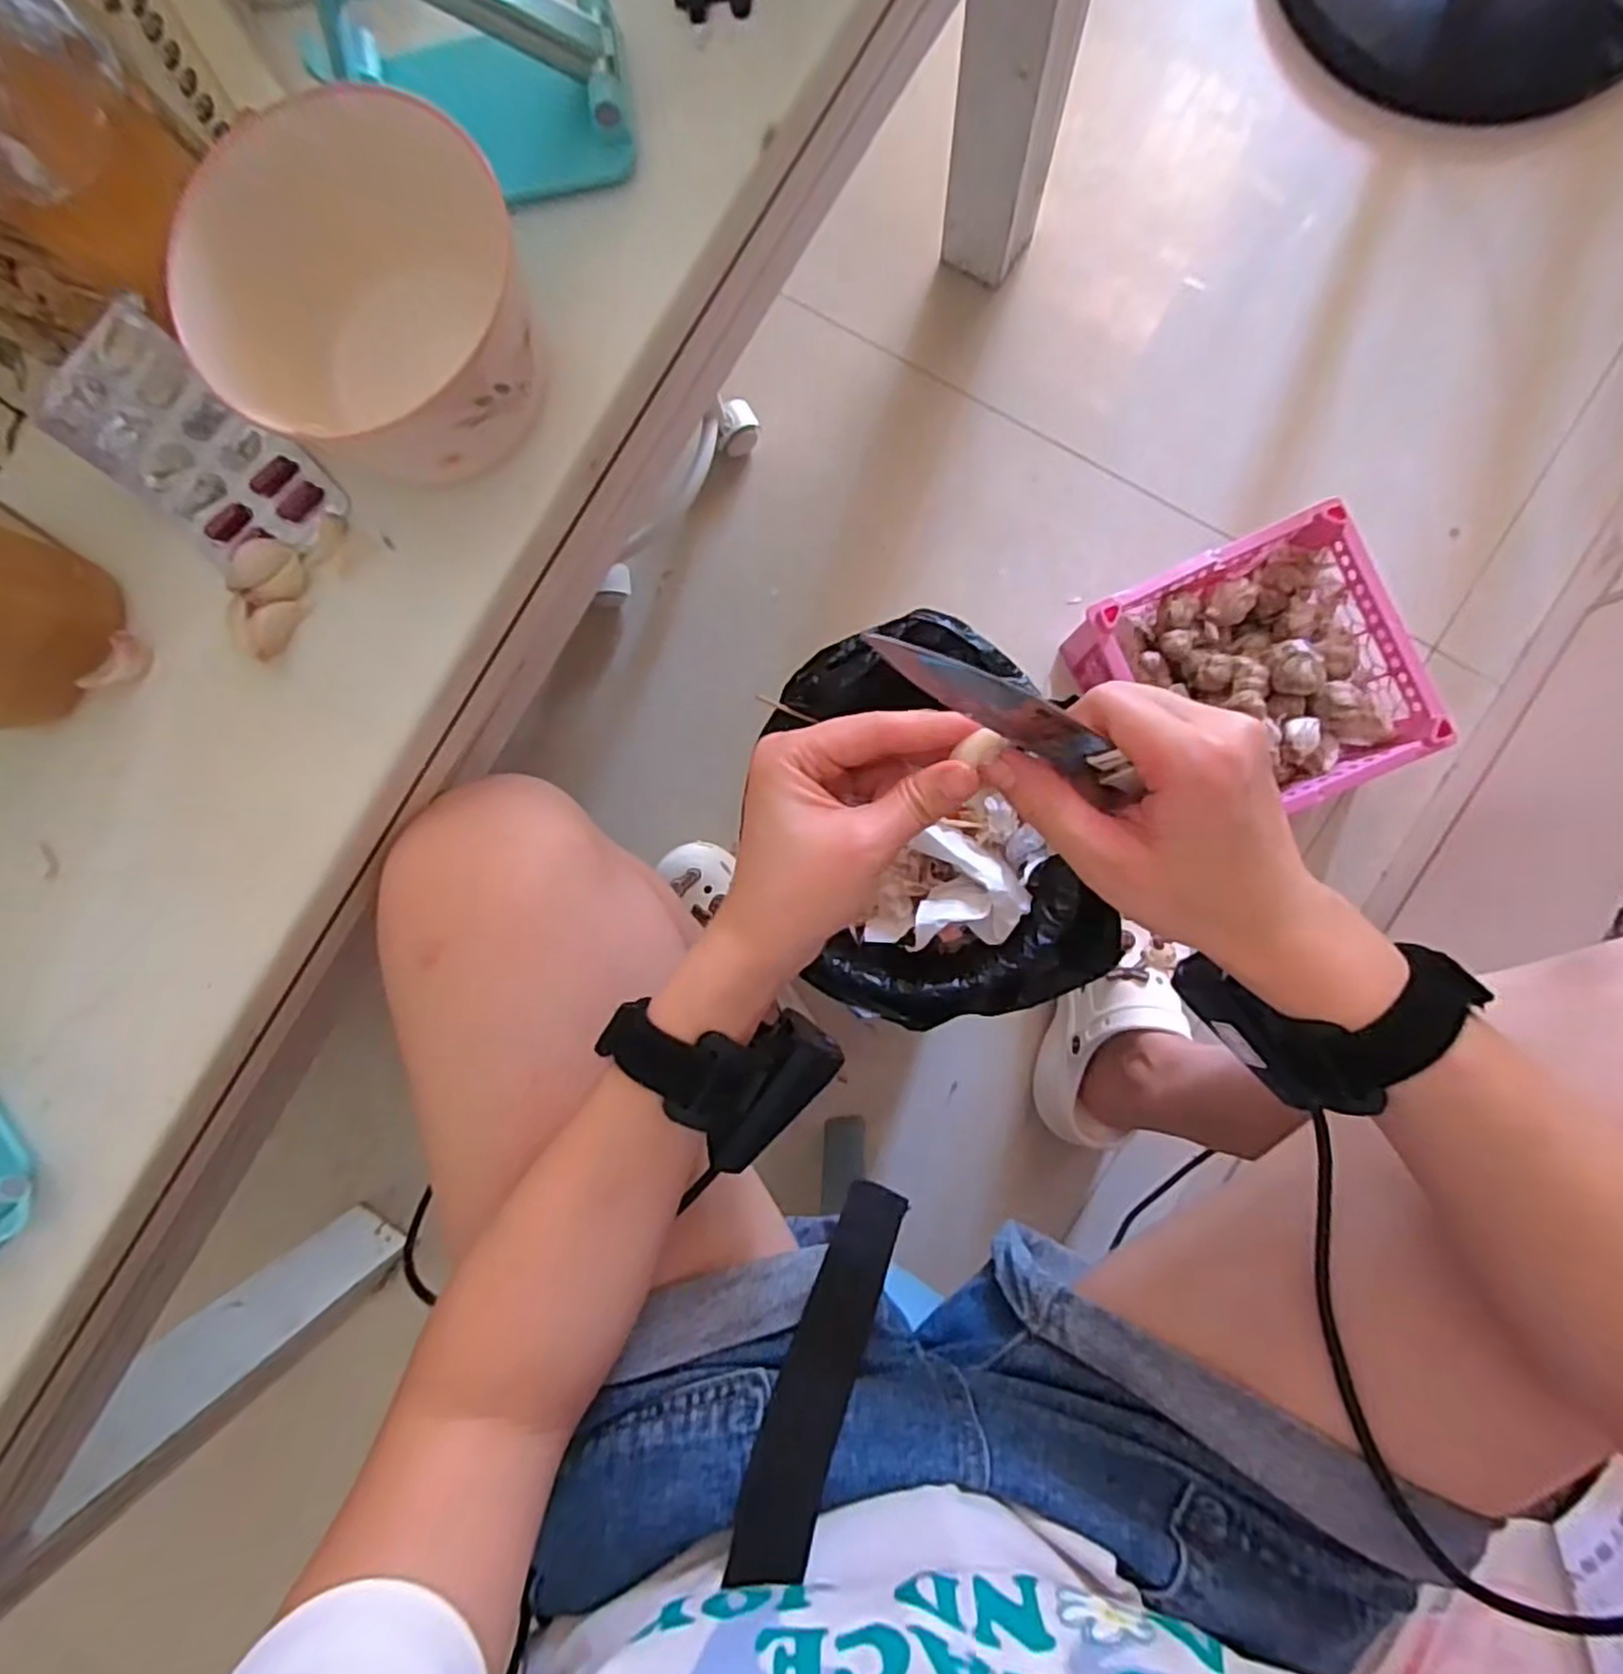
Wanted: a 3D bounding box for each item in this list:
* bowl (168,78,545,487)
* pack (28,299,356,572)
[{"bbox_3d":[-0.144,-0.176,0.261,0.097,0.071,0.101,0,89,5],"label":"bowl"},{"bbox_3d":[-0.232,-0.145,0.285,0.084,0.033,0.053,43,92,4],"label":"pack"}]

